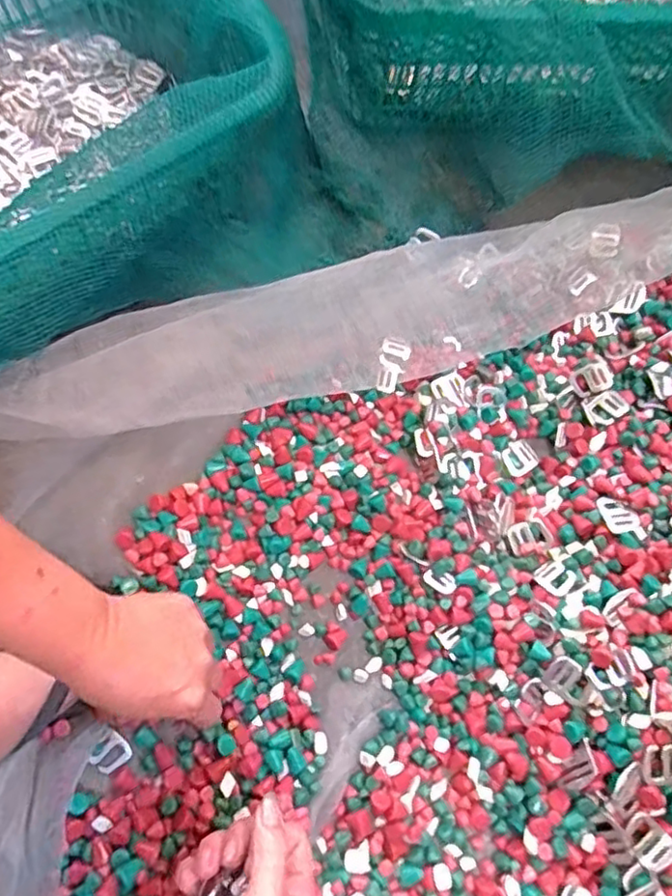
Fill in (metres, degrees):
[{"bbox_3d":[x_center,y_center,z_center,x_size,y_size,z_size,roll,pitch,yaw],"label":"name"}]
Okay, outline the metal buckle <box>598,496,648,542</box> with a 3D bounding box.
[{"bbox_3d":[0.227,0.056,0.508,0.024,0.004,0.043,-25,58,2],"label":"metal buckle"}]

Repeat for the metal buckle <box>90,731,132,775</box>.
[{"bbox_3d":[-0.159,0.218,0.452,0.020,0.007,0.025,39,73,11],"label":"metal buckle"}]

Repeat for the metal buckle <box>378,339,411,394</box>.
[{"bbox_3d":[0.050,-0.072,0.570,0.025,0.005,0.050,16,82,-1],"label":"metal buckle"}]

